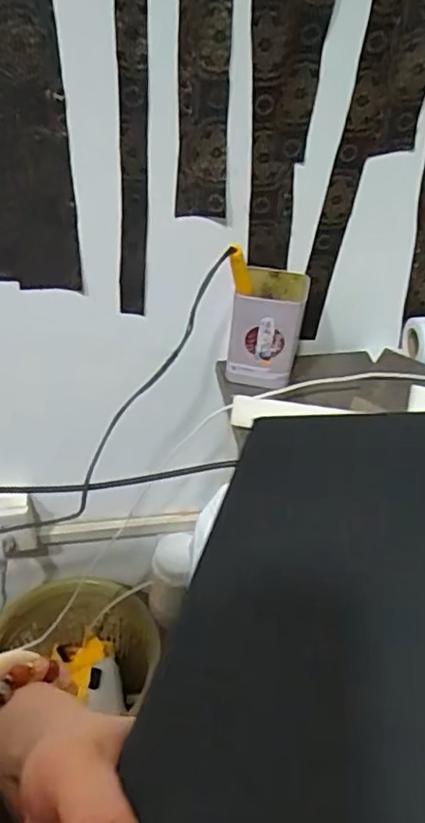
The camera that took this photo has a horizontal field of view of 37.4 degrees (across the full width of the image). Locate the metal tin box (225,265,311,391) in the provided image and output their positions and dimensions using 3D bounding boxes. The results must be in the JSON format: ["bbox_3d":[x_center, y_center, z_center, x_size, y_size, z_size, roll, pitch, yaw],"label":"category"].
[{"bbox_3d":[0.059,-0.091,0.680,0.073,0.109,0.072,12,44,7],"label":"metal tin box"}]

